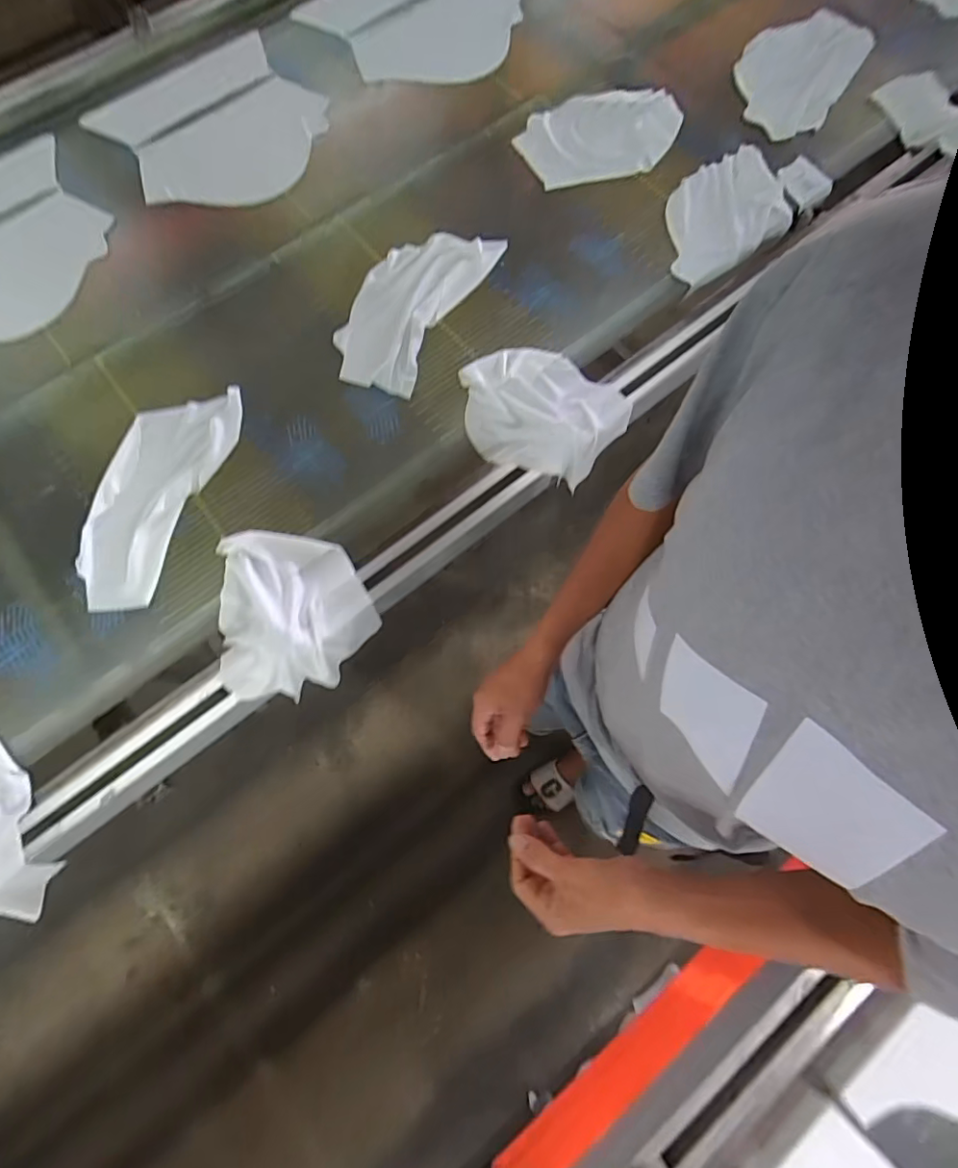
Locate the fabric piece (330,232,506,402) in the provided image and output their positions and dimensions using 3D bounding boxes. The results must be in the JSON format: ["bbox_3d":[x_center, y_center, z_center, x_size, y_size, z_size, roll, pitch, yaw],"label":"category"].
[{"bbox_3d":[-0.119,-0.486,0.924,0.176,0.024,0.347,27,75,8],"label":"fabric piece"}]

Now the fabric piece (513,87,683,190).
[{"bbox_3d":[0.241,-0.874,1.039,0.335,0.017,0.210,-14,79,-7],"label":"fabric piece"}]

